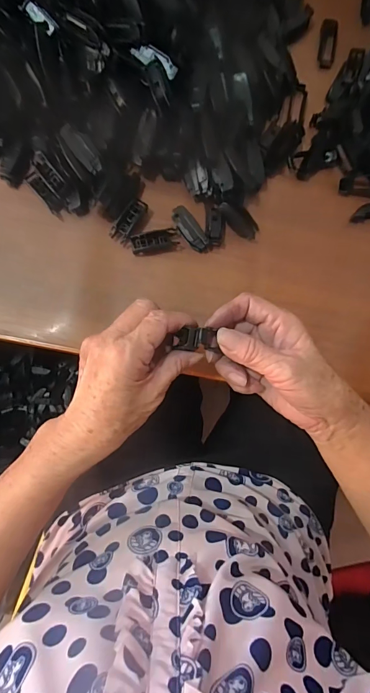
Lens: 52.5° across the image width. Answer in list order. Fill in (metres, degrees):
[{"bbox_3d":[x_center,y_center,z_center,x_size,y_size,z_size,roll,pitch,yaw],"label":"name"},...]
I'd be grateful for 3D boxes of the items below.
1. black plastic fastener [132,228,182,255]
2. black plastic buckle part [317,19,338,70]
[{"bbox_3d":[-0.031,-0.106,0.382,0.047,0.015,0.017,-11,87,-5],"label":"black plastic fastener"},{"bbox_3d":[0.163,-0.344,0.425,0.018,0.008,0.056,7,85,-4],"label":"black plastic buckle part"}]

